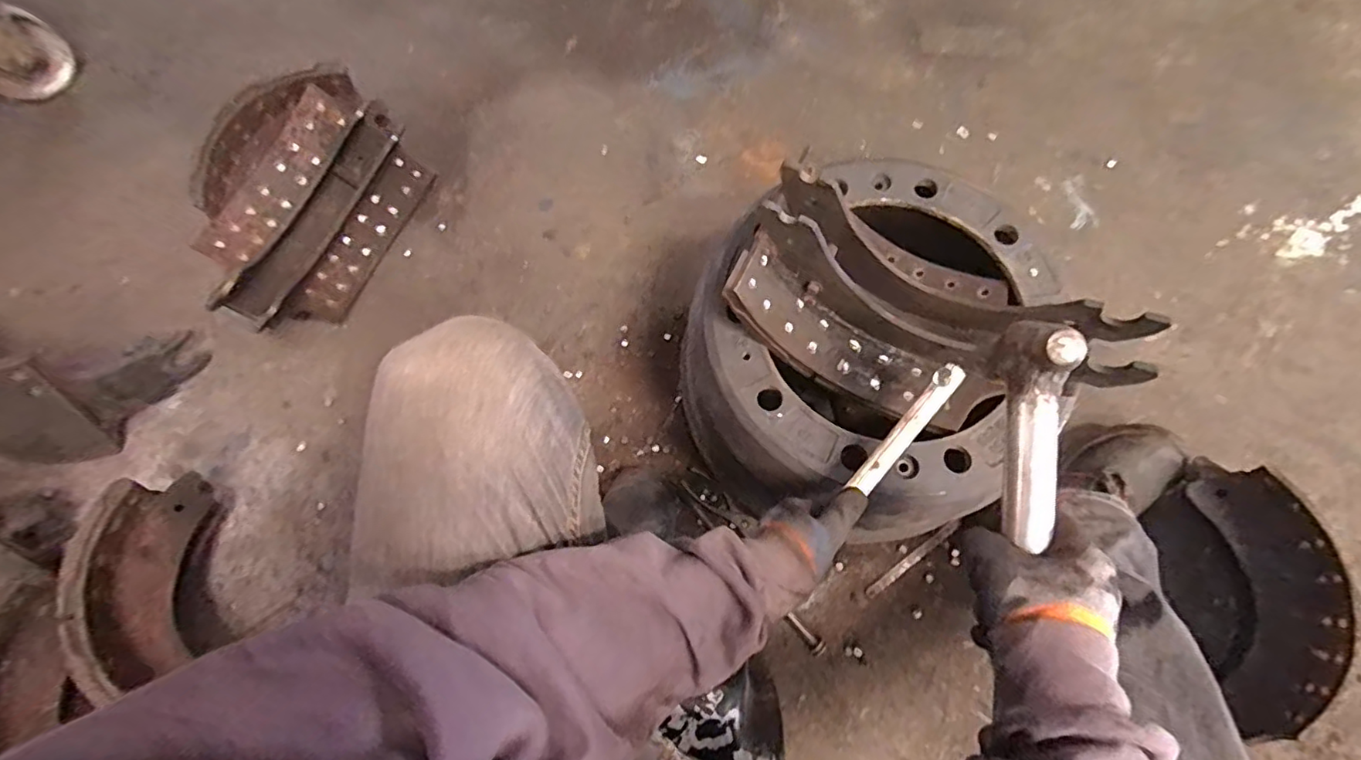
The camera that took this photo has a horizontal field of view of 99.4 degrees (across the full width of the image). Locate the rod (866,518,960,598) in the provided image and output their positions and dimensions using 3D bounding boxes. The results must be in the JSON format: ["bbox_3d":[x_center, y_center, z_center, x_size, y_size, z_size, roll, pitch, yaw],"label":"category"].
[{"bbox_3d":[0.317,0.242,0.784,0.158,0.009,0.014,-36,77,-9],"label":"rod"}]

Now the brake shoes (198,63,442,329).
[{"bbox_3d":[-0.567,-0.260,0.880,0.233,0.180,0.388,19,75,6],"label":"brake shoes"}]

